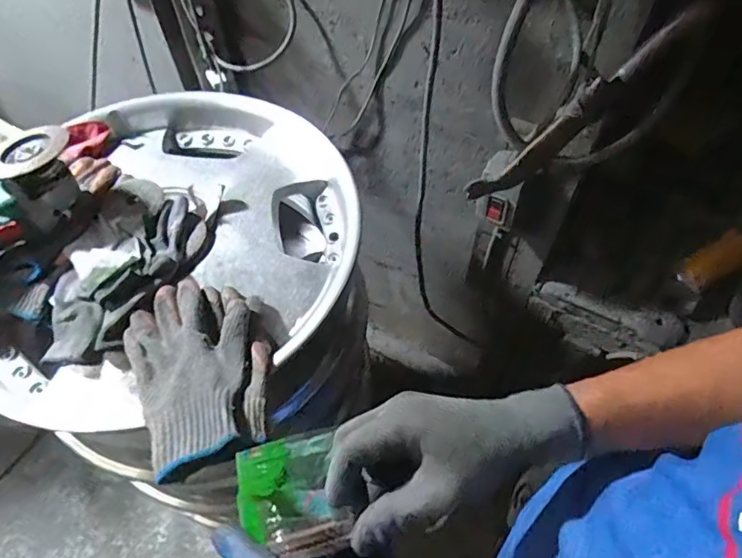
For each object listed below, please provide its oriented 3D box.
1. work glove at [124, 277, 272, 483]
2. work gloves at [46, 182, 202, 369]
[{"bbox_3d":[-0.174,0.084,0.549,0.135,0.043,0.219,-25,59,-13],"label":"work glove"},{"bbox_3d":[-0.297,-0.015,0.637,0.140,0.044,0.246,14,58,12],"label":"work gloves"}]

